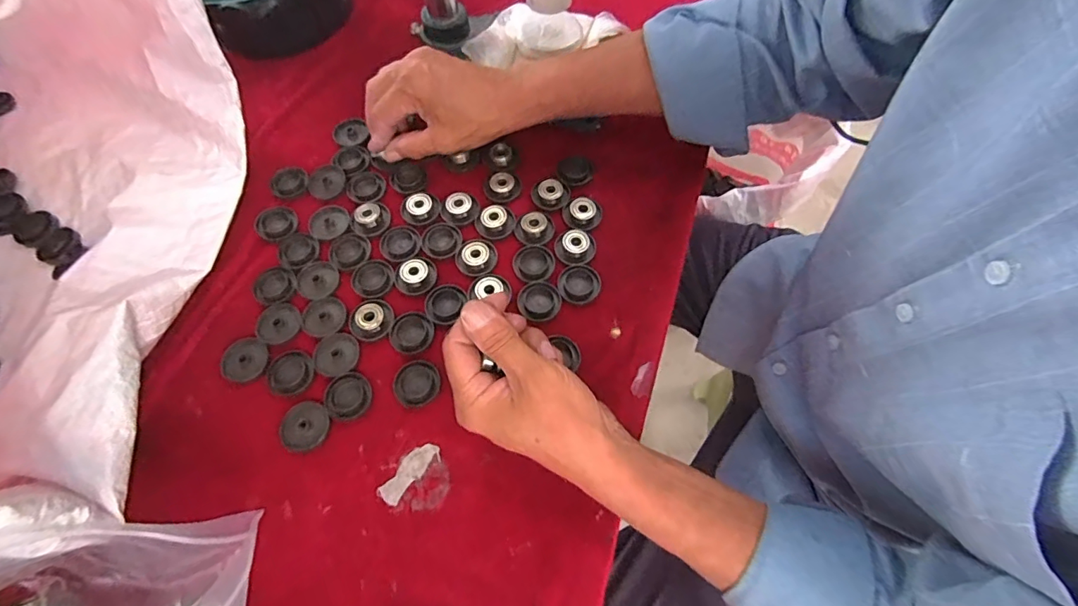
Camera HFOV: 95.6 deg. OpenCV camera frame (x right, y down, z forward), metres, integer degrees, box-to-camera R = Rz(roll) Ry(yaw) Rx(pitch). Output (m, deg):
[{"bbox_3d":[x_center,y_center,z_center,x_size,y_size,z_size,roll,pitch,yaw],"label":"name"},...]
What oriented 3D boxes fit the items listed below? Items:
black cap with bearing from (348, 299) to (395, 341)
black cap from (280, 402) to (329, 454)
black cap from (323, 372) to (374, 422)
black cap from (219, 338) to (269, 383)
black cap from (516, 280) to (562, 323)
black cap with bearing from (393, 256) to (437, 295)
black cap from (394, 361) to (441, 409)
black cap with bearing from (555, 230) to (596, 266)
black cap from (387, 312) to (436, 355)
[{"bbox_3d":[-0.129,0.011,0.373,0.033,0.006,0.034,-1,66,2],"label":"black cap with bearing"},{"bbox_3d":[-0.164,0.086,0.342,0.032,0.004,0.034,-3,66,1],"label":"black cap"},{"bbox_3d":[-0.137,0.066,0.350,0.031,0.004,0.033,-1,66,2],"label":"black cap"},{"bbox_3d":[-0.218,0.041,0.361,0.033,0.004,0.034,-1,66,2],"label":"black cap"},{"bbox_3d":[0.001,-0.001,0.382,0.033,0.008,0.033,-1,66,2],"label":"black cap"},{"bbox_3d":[-0.098,-0.023,0.386,0.033,0.008,0.031,-1,66,2],"label":"black cap with bearing"},{"bbox_3d":[-0.088,0.058,0.353,0.033,0.004,0.033,-1,66,2],"label":"black cap"},{"bbox_3d":[0.028,-0.046,0.395,0.033,0.009,0.028,17,68,10],"label":"black cap with bearing"},{"bbox_3d":[-0.097,0.021,0.369,0.032,0.004,0.034,-1,66,2],"label":"black cap"}]

